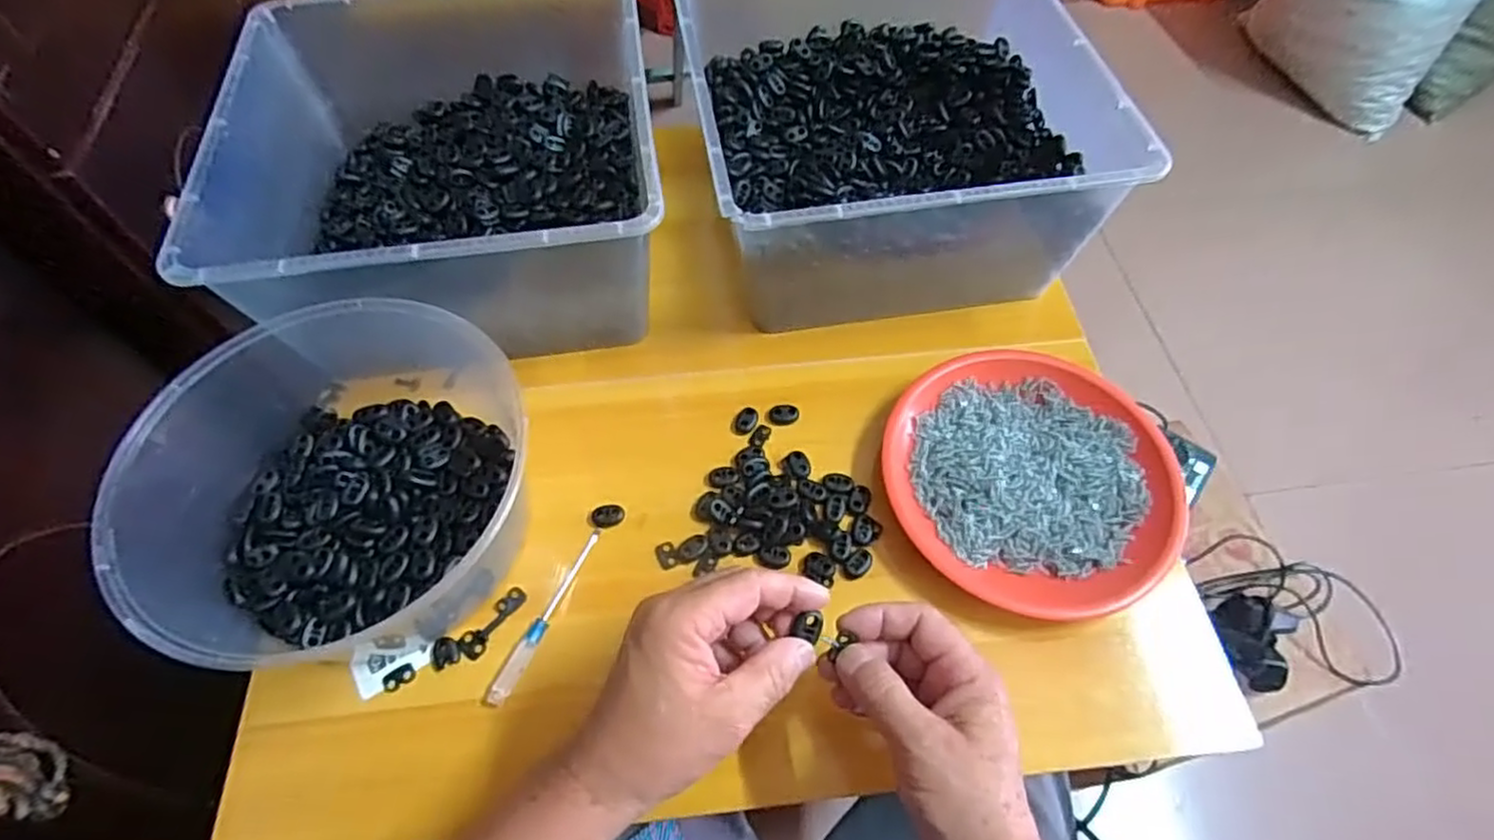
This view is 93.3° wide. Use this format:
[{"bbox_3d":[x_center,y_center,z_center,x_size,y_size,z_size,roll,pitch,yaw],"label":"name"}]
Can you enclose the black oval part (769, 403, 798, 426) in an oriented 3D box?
[{"bbox_3d":[0.027,-0.004,0.521,0.021,0.004,0.018,6,59,3],"label":"black oval part"}]

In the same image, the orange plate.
[{"bbox_3d":[0.190,0.037,0.479,0.178,0.025,0.189,0,59,0],"label":"orange plate"}]

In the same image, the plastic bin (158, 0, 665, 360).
[{"bbox_3d":[-0.221,-0.194,0.551,0.290,0.132,0.304,-8,59,-5],"label":"plastic bin"}]

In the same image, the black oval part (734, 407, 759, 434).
[{"bbox_3d":[-0.001,0.001,0.519,0.016,0.004,0.022,23,62,13],"label":"black oval part"}]

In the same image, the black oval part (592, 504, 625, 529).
[{"bbox_3d":[-0.094,0.065,0.480,0.022,0.008,0.014,-18,61,-10],"label":"black oval part"}]

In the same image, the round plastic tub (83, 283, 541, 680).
[{"bbox_3d":[-0.253,0.029,0.449,0.218,0.100,0.229,0,59,0],"label":"round plastic tub"}]

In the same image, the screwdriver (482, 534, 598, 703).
[{"bbox_3d":[-0.127,0.122,0.446,0.014,0.007,0.120,21,61,12],"label":"screwdriver"}]

